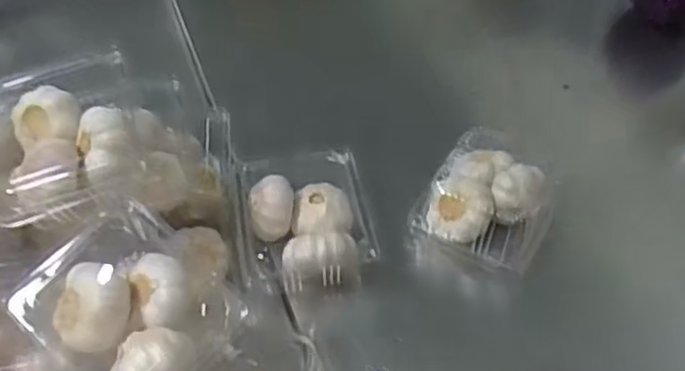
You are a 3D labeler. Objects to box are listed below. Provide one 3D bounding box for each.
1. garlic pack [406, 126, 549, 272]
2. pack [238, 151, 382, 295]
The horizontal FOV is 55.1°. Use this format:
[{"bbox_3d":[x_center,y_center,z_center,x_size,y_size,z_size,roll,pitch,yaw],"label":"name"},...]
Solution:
[{"bbox_3d":[0.137,0.015,0.613,0.110,0.067,0.125,26,52,22],"label":"garlic pack"},{"bbox_3d":[-0.036,0.031,0.595,0.112,0.059,0.132,-7,47,-7],"label":"pack"}]

